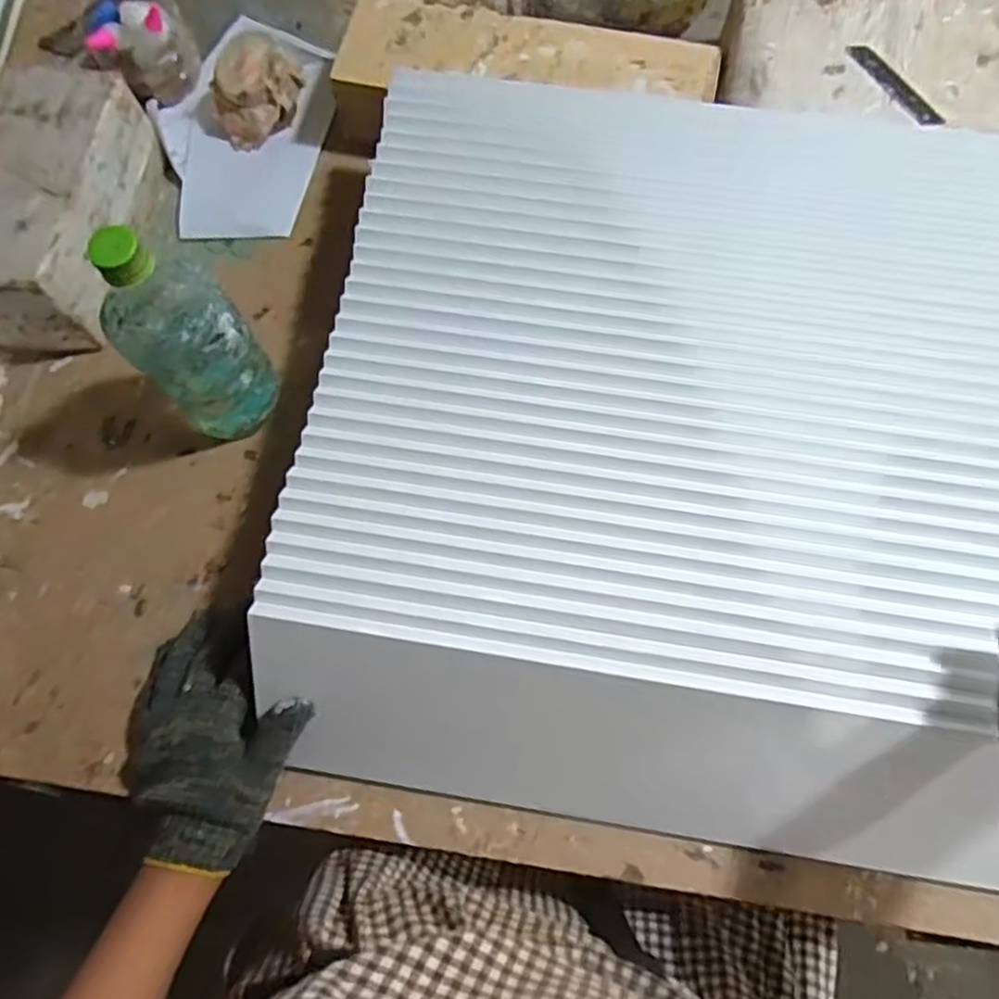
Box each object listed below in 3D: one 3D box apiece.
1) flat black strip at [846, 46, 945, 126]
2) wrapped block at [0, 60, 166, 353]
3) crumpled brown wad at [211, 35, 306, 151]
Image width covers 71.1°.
[{"bbox_3d":[0.329,-0.346,0.583,0.021,0.004,0.101,-31,75,-8],"label":"flat black strip"},{"bbox_3d":[-0.389,-0.250,0.607,0.123,0.098,0.230,3,75,2],"label":"wrapped block"},{"bbox_3d":[-0.233,-0.395,0.669,0.091,0.056,0.074,-20,75,-4],"label":"crumpled brown wad"}]

